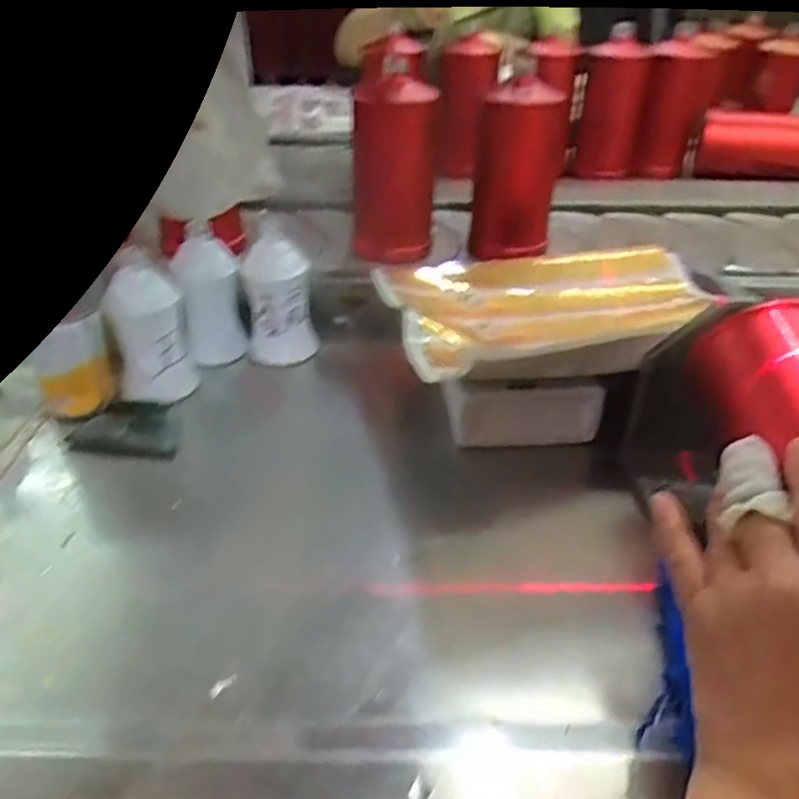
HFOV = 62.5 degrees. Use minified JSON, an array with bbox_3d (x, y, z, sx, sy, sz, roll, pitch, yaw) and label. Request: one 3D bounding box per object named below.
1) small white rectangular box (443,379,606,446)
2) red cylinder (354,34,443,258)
[{"bbox_3d":[0.088,0.011,0.471,0.109,0.046,0.018,6,36,6],"label":"small white rectangular box"},{"bbox_3d":[-0.006,-0.241,0.665,0.079,0.204,0.087,-1,36,-3],"label":"red cylinder"}]

